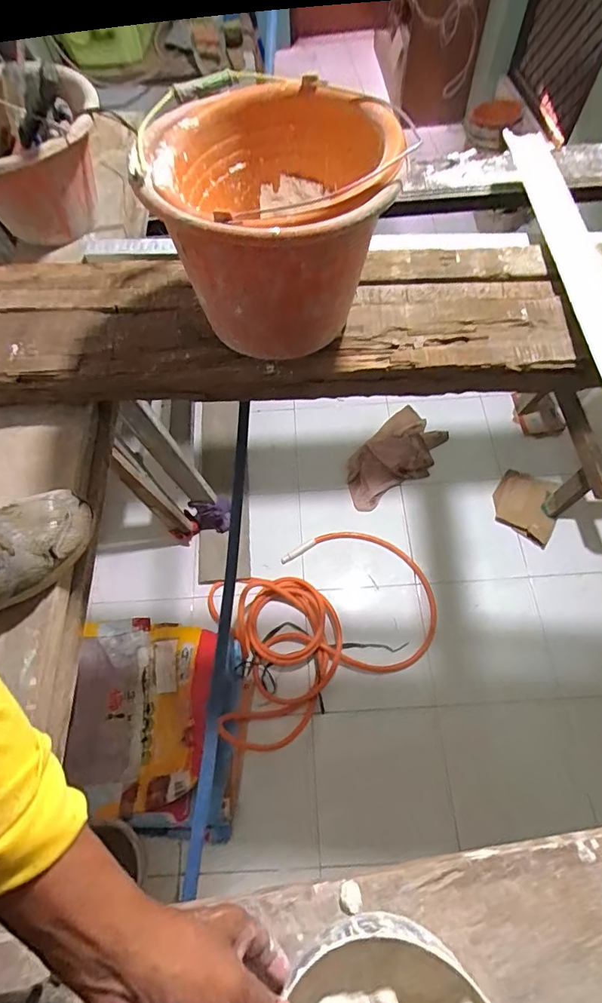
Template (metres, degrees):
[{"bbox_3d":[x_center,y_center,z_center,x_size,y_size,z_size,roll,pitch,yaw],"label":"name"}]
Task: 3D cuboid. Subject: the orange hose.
[{"bbox_3d":[0.072,0.392,1.603,0.798,0.106,0.553,-23,64,-9],"label":"orange hose"}]

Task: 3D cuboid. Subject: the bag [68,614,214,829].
[{"bbox_3d":[-0.513,0.663,1.510,0.446,0.067,0.544,-1,63,2],"label":"bag"}]

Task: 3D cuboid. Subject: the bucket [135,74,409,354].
[{"bbox_3d":[-0.029,-0.308,0.564,0.251,0.211,0.280,-11,66,-3],"label":"bucket"}]

